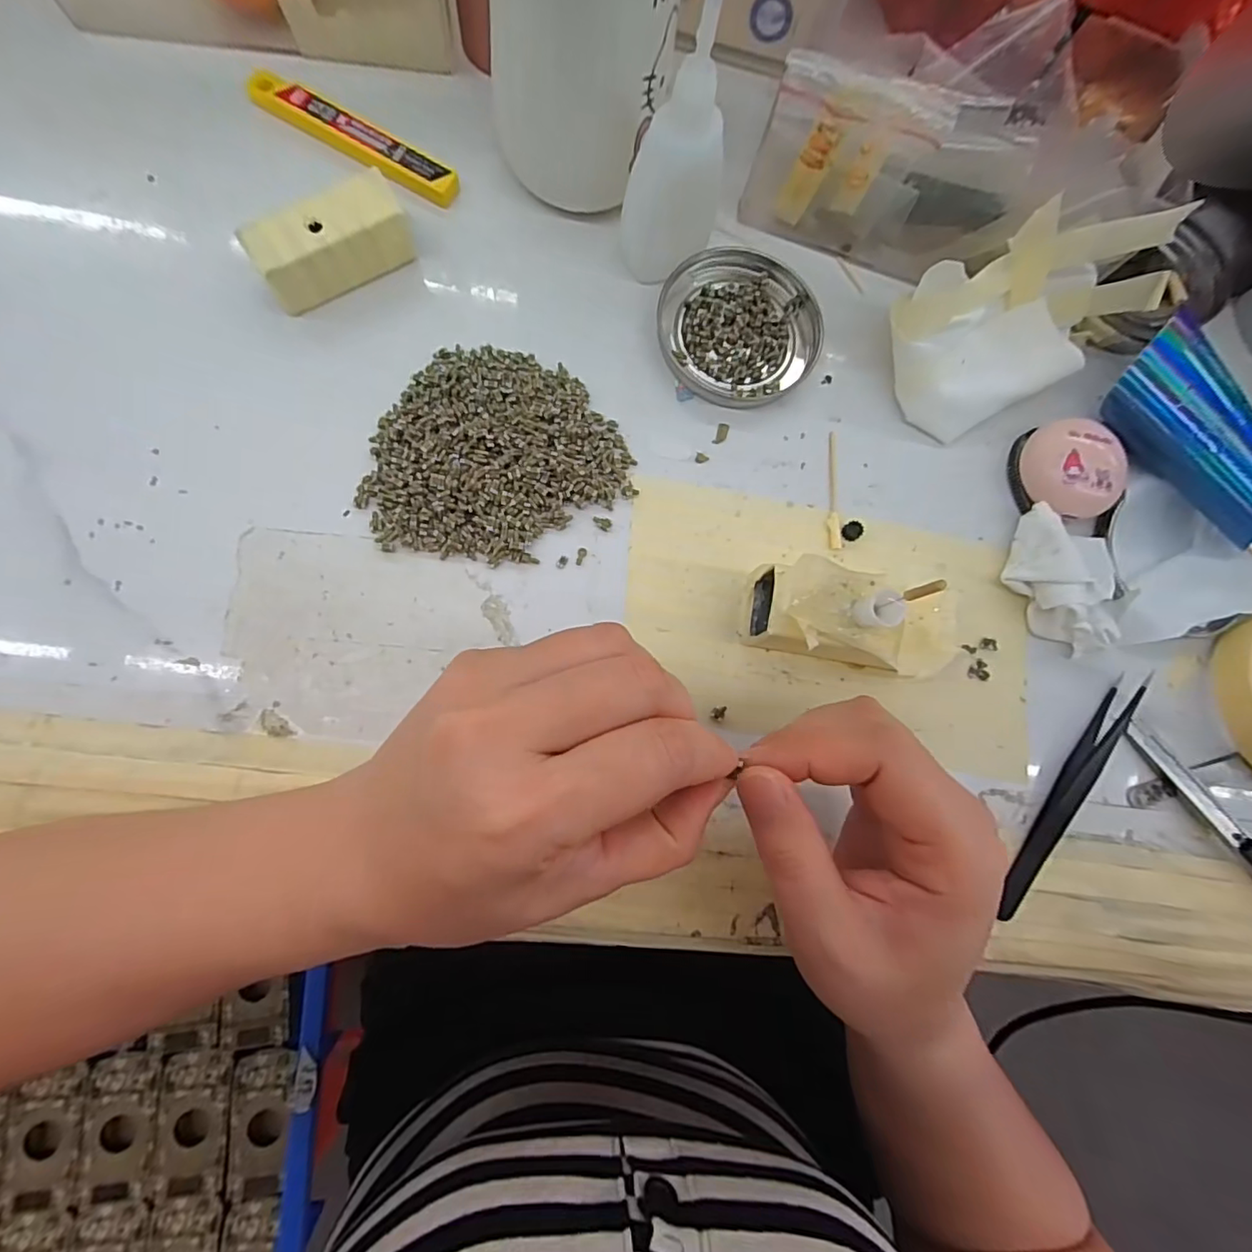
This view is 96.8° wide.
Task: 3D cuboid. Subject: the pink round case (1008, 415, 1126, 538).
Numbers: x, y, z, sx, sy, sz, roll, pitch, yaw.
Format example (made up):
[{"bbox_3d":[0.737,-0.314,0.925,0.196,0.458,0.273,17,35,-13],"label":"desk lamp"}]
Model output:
[{"bbox_3d":[0.217,-0.074,0.269,0.045,0.021,0.050,2,82,-6],"label":"pink round case"}]

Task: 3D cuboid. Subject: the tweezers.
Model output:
[{"bbox_3d":[0.205,0.074,0.252,0.011,0.011,0.126,38,80,0],"label":"tweezers"}]

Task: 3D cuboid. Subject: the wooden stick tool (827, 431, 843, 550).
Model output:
[{"bbox_3d":[0.100,-0.066,0.266,0.006,0.004,0.059,4,82,-5],"label":"wooden stick tool"}]

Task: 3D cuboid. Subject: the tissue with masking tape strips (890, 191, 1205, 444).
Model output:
[{"bbox_3d":[0.180,-0.143,0.256,0.104,0.063,0.068,-28,86,-9],"label":"tissue with masking tape strips"}]

